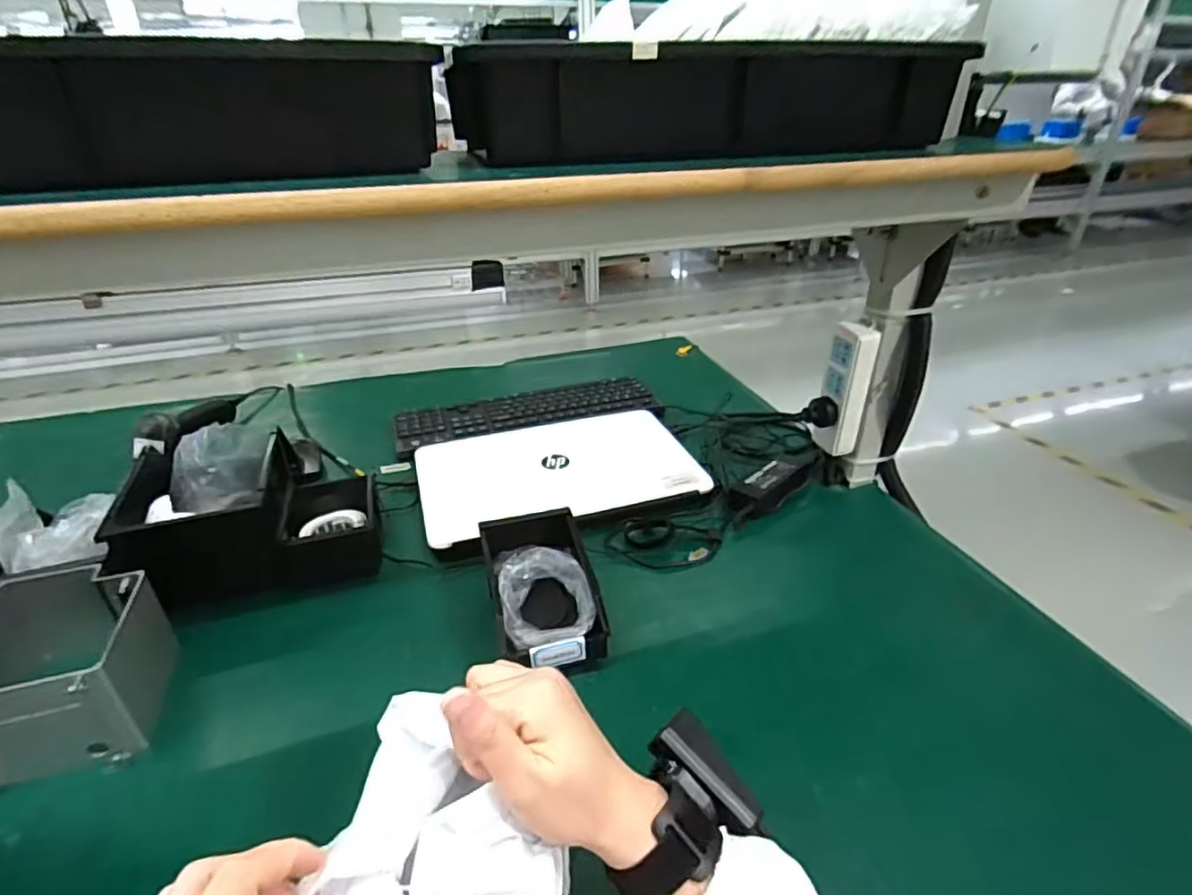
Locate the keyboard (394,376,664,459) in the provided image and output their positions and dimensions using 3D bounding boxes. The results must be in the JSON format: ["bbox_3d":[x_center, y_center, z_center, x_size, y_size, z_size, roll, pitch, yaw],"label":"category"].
[{"bbox_3d":[-0.114,-0.066,1.047,0.432,0.025,0.144,-10,32,-15],"label":"keyboard"}]

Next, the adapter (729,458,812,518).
[{"bbox_3d":[0.232,0.049,0.829,0.057,0.036,0.146,24,38,36],"label":"adapter"}]

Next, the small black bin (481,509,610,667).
[{"bbox_3d":[-0.061,0.139,0.650,0.103,0.061,0.187,-9,31,-14],"label":"small black bin"}]

